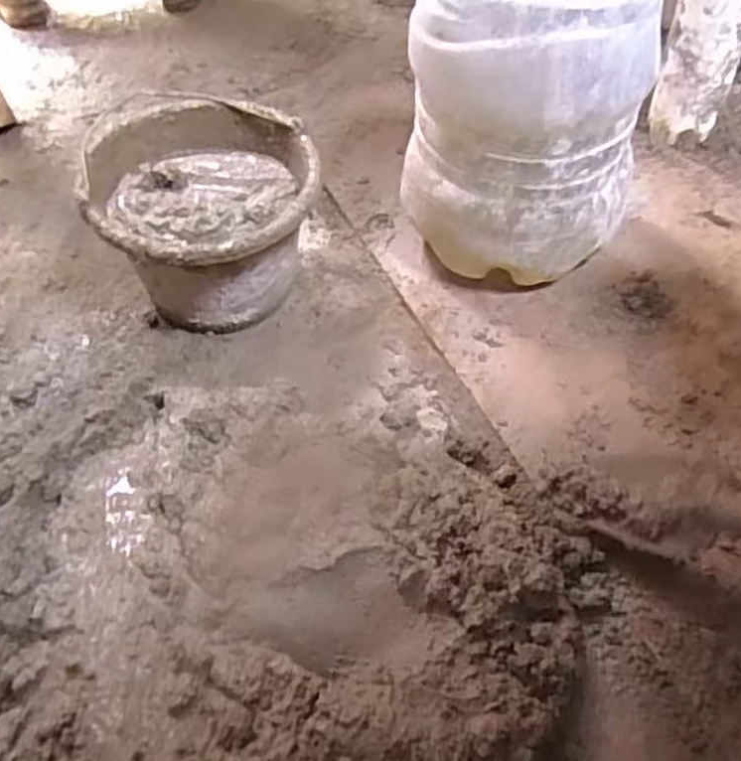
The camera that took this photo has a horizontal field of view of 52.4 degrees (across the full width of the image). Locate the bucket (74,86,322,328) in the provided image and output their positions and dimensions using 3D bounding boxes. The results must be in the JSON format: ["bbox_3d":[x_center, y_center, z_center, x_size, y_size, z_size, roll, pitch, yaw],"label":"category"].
[{"bbox_3d":[-0.167,-0.164,0.795,0.212,0.162,0.251,-9,49,-6],"label":"bucket"}]

